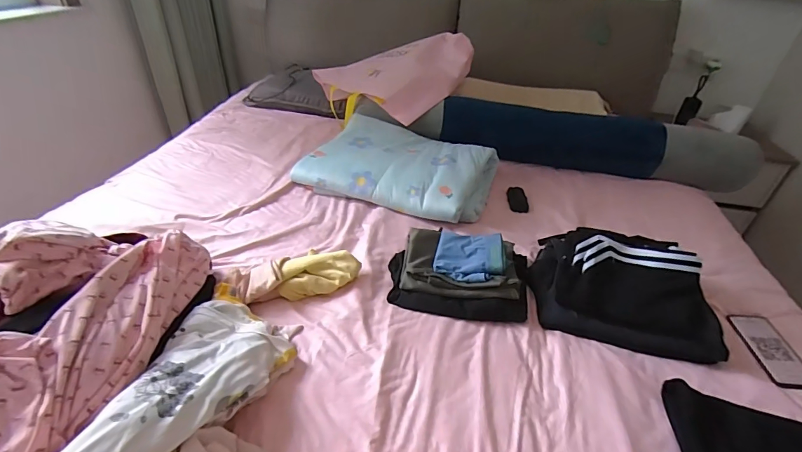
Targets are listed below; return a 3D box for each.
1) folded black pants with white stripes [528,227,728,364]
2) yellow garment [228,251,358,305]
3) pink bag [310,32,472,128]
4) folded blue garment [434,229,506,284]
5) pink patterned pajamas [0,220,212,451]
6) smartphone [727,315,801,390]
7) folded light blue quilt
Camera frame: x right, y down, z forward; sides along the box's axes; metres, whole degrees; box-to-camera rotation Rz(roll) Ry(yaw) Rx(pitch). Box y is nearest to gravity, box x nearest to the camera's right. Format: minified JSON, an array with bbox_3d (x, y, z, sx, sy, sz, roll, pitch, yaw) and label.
[{"bbox_3d":[0.445,0.111,0.800,0.336,0.122,0.230,13,37,14],"label":"folded black pants with white stripes"},{"bbox_3d":[-0.212,0.094,0.810,0.250,0.053,0.104,-7,37,-13],"label":"yellow garment"},{"bbox_3d":[0.001,-0.524,1.410,0.541,0.084,0.422,-26,56,-2],"label":"pink bag"},{"bbox_3d":[0.146,0.059,0.839,0.141,0.033,0.131,11,36,9],"label":"folded blue garment"},{"bbox_3d":[-0.466,0.141,0.547,0.215,0.147,0.481,0,36,-6],"label":"pink patterned pajamas"},{"bbox_3d":[0.705,0.235,0.755,0.086,0.016,0.162,4,36,2],"label":"smartphone"},{"bbox_3d":[-0.004,-0.177,1.172,0.532,0.104,0.352,16,38,18],"label":"folded light blue quilt"}]

